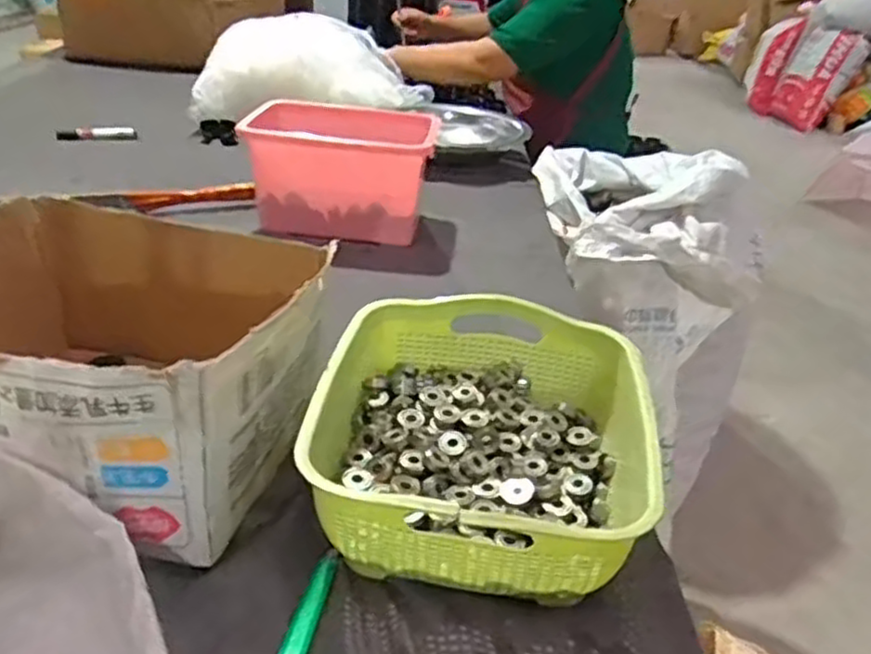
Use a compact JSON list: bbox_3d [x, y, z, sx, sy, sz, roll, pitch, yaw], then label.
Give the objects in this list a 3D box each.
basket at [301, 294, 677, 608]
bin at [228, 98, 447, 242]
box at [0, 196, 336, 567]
[{"bbox_3d":[0.038,0.081,0.557,0.234,0.089,0.252,7,30,4],"label":"basket"},{"bbox_3d":[-0.135,-0.221,1.081,0.256,0.155,0.181,1,30,-8],"label":"bin"},{"bbox_3d":[-0.250,0.021,0.568,0.293,0.149,0.264,7,29,3],"label":"box"}]

